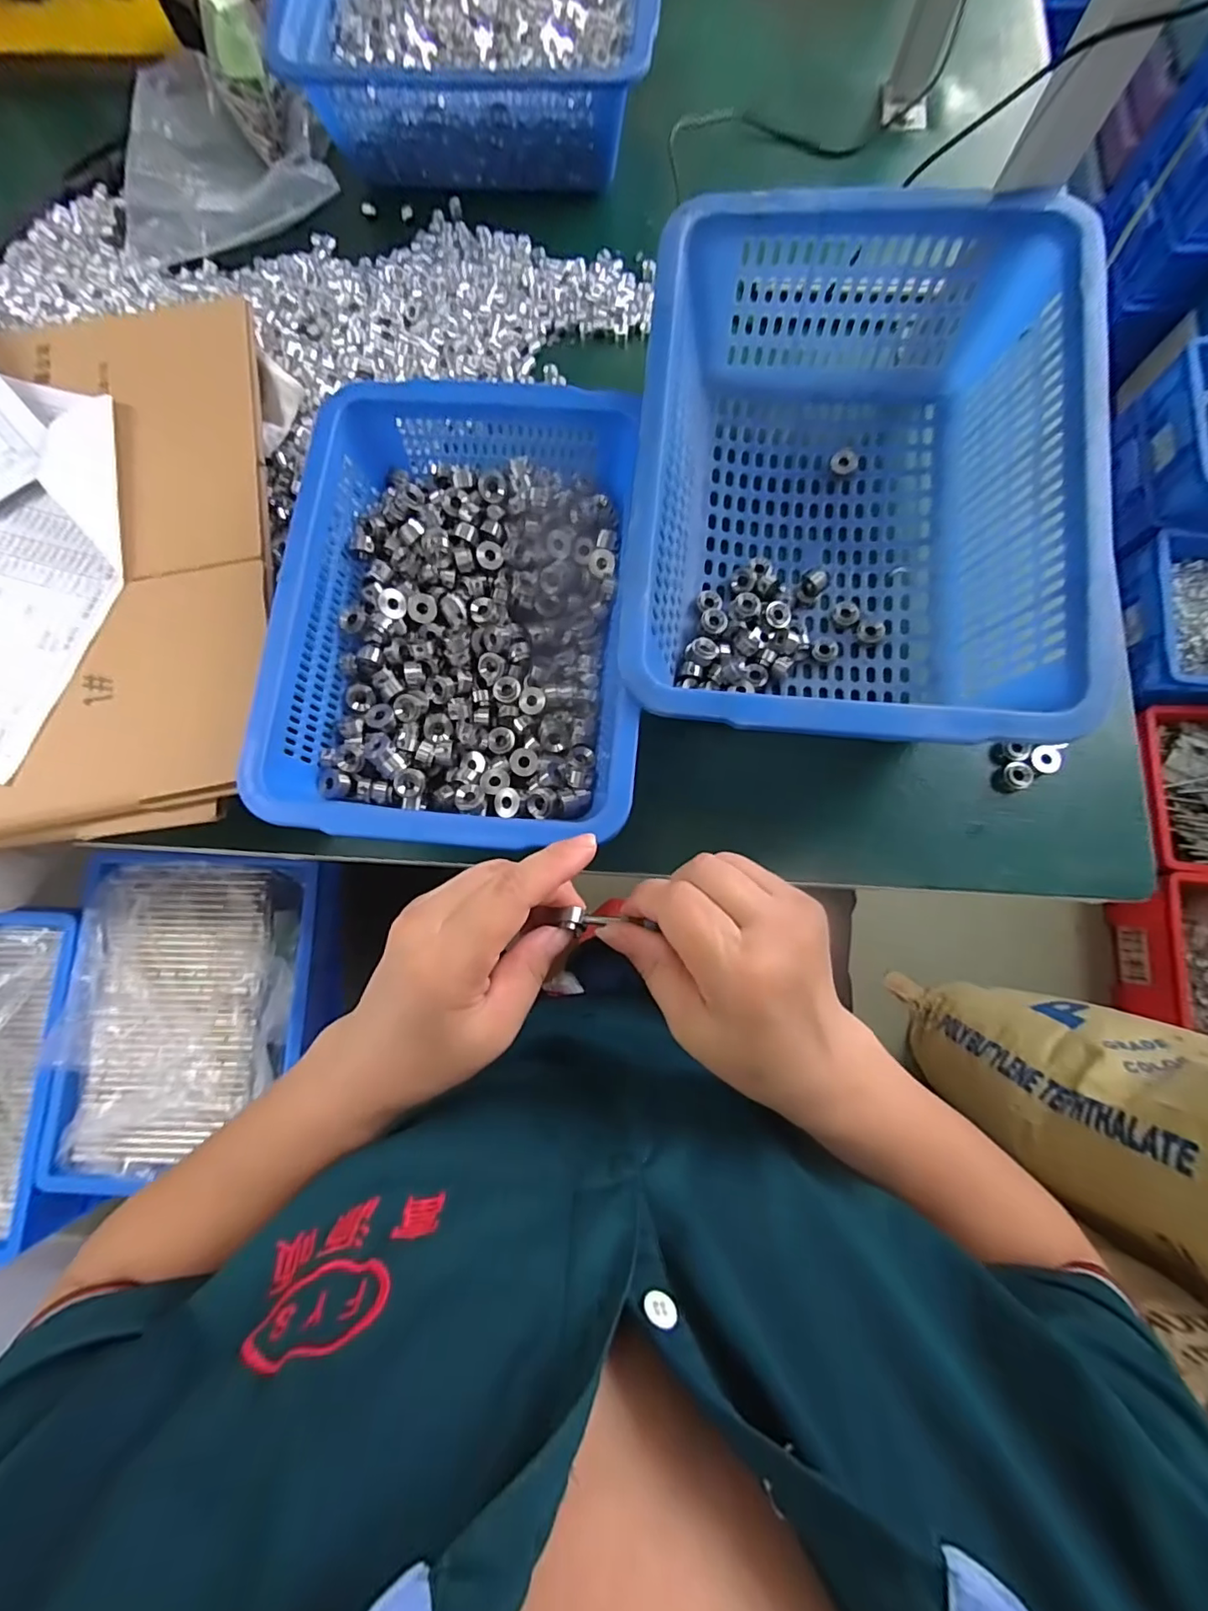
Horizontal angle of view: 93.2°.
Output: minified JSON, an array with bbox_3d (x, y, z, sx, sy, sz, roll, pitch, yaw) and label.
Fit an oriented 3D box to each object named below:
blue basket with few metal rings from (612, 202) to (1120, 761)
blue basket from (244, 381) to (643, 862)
[{"bbox_3d":[0.153,-0.206,0.393,0.256,0.123,0.352,6,79,2],"label":"blue basket with few metal rings"},{"bbox_3d":[-0.089,-0.130,0.396,0.223,0.079,0.309,4,79,1],"label":"blue basket"}]

